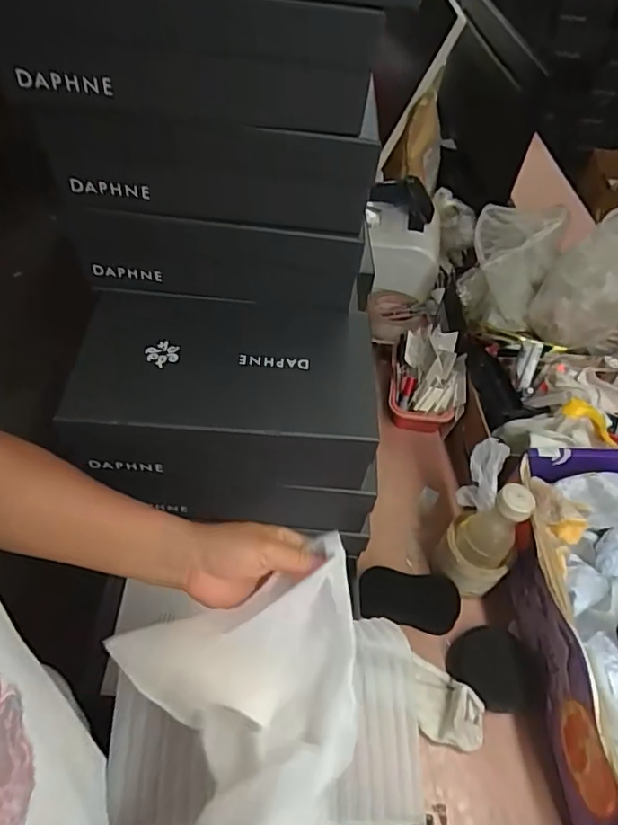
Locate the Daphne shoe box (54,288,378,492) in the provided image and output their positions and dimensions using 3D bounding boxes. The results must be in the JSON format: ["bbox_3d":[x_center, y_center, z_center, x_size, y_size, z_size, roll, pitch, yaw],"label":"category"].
[{"bbox_3d":[-0.084,-0.019,0.606,0.283,0.115,0.160,3,51,-4],"label":"Daphne shoe box"}]

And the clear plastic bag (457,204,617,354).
[{"bbox_3d":[0.471,-0.217,0.855,0.443,0.257,0.178,27,54,15],"label":"clear plastic bag"}]

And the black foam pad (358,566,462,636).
[{"bbox_3d":[0.126,0.237,0.721,0.122,0.006,0.067,7,83,13],"label":"black foam pad"}]

